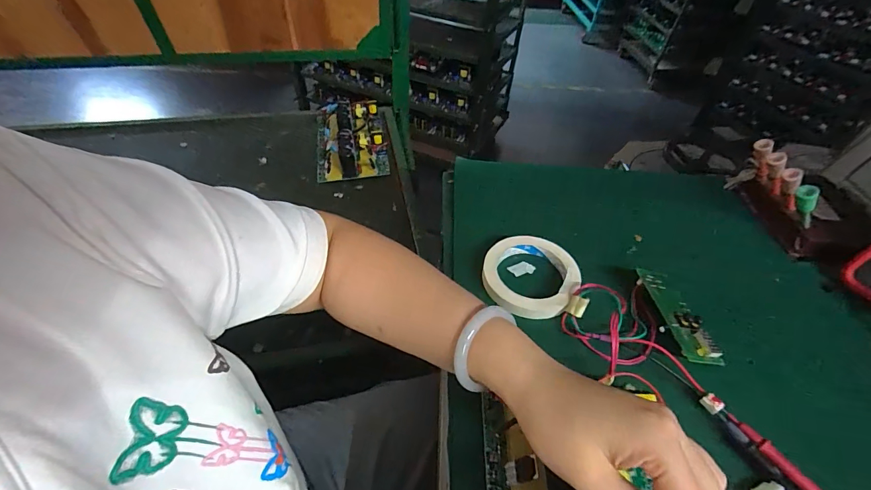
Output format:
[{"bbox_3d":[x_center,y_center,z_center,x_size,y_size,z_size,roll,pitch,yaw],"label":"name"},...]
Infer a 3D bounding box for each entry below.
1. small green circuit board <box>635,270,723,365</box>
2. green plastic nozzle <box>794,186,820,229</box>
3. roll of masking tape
[{"bbox_3d":[0.242,0.069,0.395,0.040,0.018,0.103,-6,47,-9],"label":"small green circuit board"},{"bbox_3d":[0.430,-0.040,0.457,0.018,0.072,0.020,-30,43,21],"label":"green plastic nozzle"},{"bbox_3d":[0.101,0.034,0.428,0.098,0.018,0.104,2,46,-2],"label":"roll of masking tape"}]

